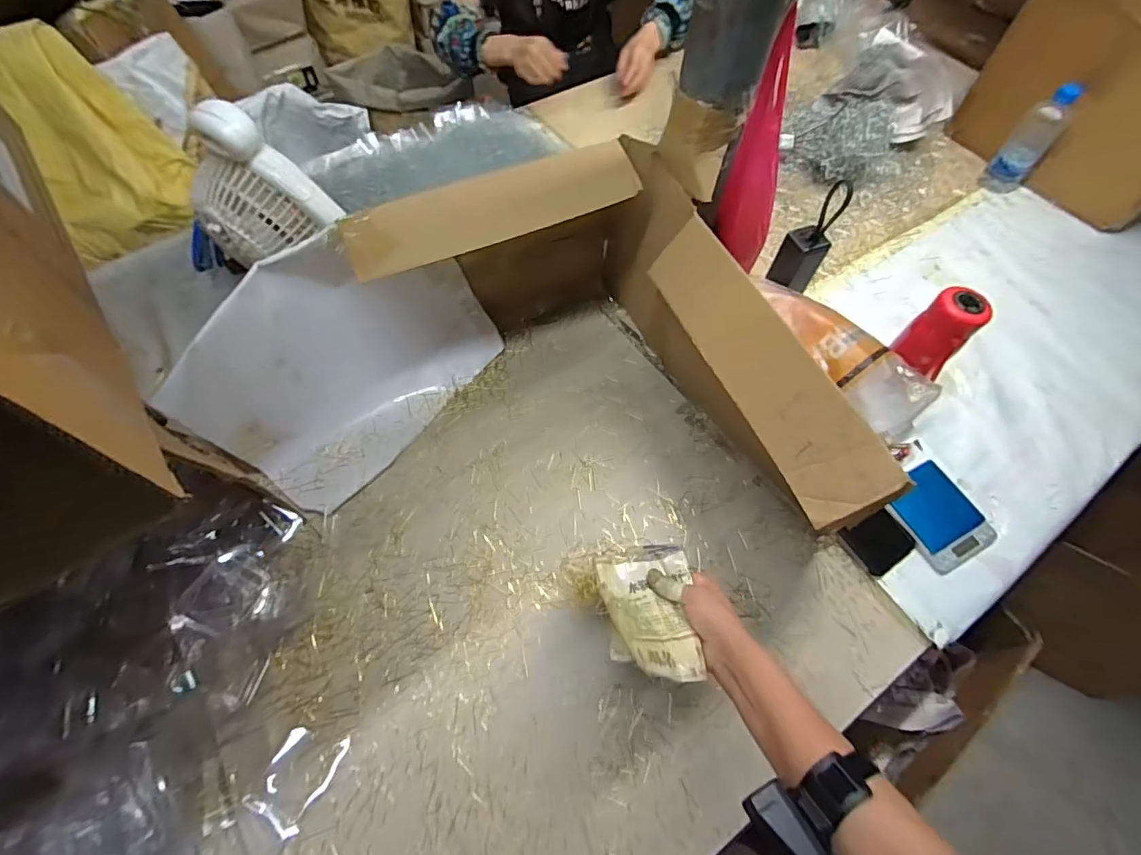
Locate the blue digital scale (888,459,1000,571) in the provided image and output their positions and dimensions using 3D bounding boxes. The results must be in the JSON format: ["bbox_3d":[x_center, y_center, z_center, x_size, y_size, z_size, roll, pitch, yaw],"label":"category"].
[{"bbox_3d":[0.484,0.116,0.669,0.108,0.016,0.119,-25,65,-16],"label":"blue digital scale"}]

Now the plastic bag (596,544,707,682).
[{"bbox_3d":[0.089,0.163,0.510,0.109,0.048,0.167,21,26,-16],"label":"plastic bag"}]

